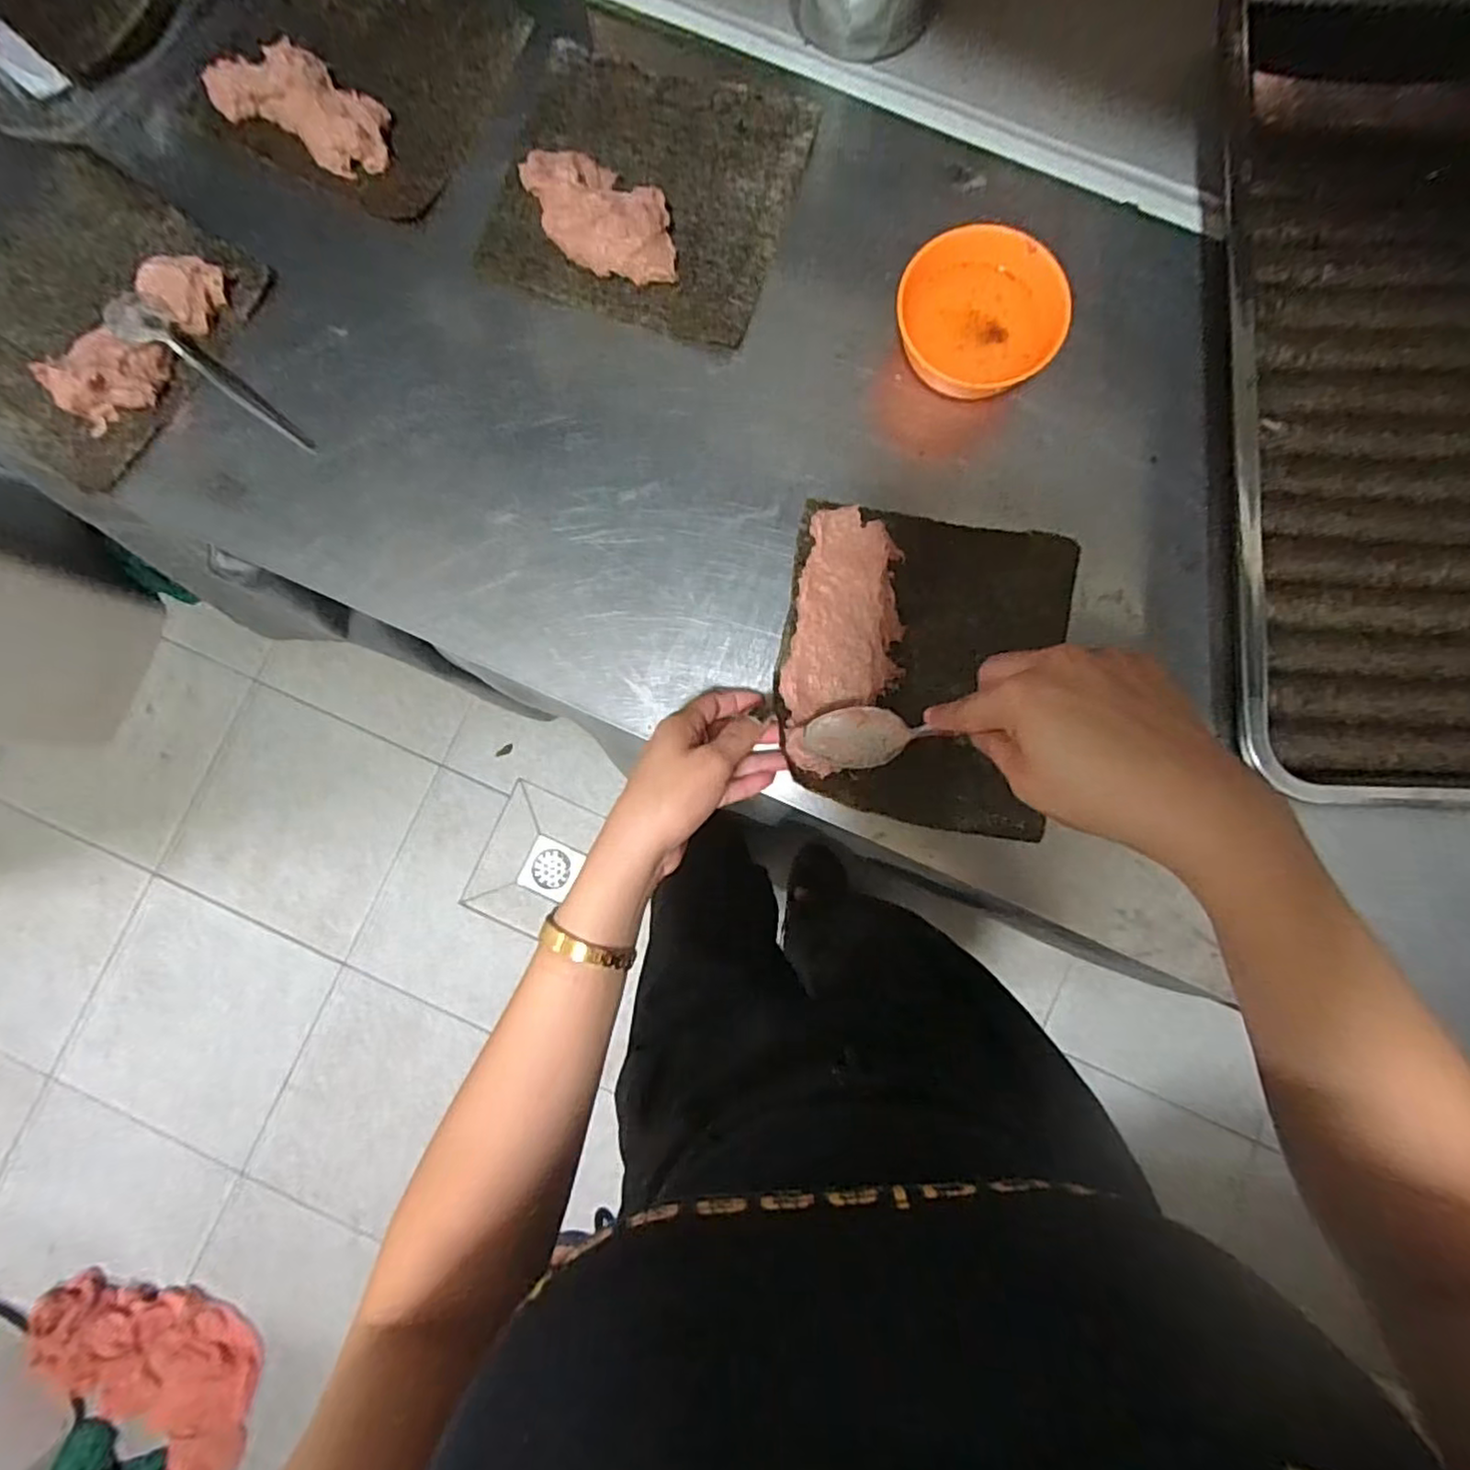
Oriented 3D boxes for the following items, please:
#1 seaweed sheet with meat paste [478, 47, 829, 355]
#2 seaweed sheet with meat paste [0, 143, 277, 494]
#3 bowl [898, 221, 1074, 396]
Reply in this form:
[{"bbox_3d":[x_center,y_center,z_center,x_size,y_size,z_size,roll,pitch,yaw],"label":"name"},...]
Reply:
[{"bbox_3d":[-0.060,-0.384,0.473,0.193,0.031,0.183,19,85,3],"label":"seaweed sheet with meat paste"},{"bbox_3d":[-0.448,-0.290,0.466,0.175,0.031,0.196,32,86,4],"label":"seaweed sheet with meat paste"},{"bbox_3d":[0.157,-0.272,0.454,0.103,0.051,0.096,0,85,1],"label":"bowl"}]

